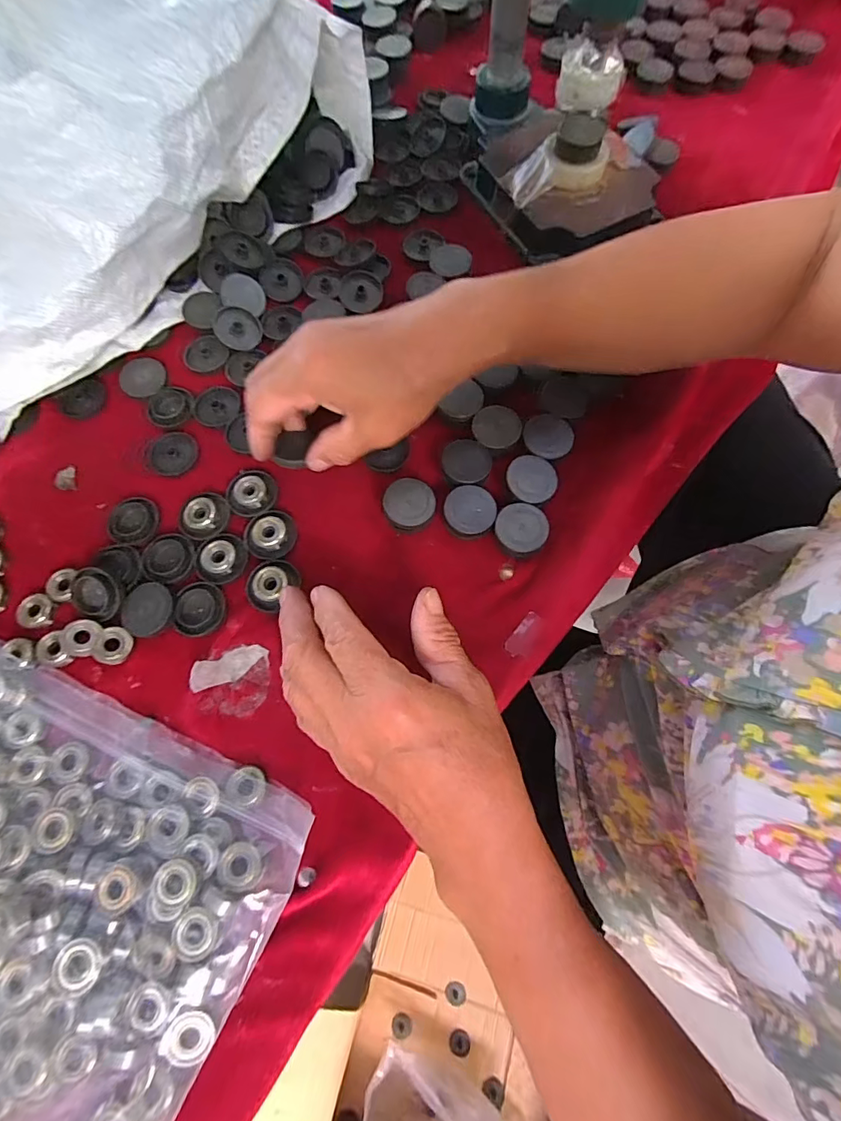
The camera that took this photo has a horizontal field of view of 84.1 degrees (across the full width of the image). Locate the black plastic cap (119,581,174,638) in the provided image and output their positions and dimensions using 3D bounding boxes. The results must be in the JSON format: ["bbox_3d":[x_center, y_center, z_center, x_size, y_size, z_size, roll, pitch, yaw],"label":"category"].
[{"bbox_3d":[-0.167,0.030,0.286,0.029,0.007,0.033,-1,71,2],"label":"black plastic cap"}]

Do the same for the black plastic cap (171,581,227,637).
[{"bbox_3d":[-0.137,0.030,0.288,0.029,0.005,0.033,2,71,3],"label":"black plastic cap"}]

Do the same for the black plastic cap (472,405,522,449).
[{"bbox_3d":[0.052,-0.091,0.315,0.032,0.004,0.031,-1,71,2],"label":"black plastic cap"}]

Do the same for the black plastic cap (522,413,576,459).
[{"bbox_3d":[0.085,-0.083,0.309,0.033,0.004,0.032,-1,71,2],"label":"black plastic cap"}]

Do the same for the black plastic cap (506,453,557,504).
[{"bbox_3d":[0.072,-0.053,0.299,0.031,0.004,0.032,19,73,8],"label":"black plastic cap"}]

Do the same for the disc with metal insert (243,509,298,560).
[{"bbox_3d":[-0.097,-0.018,0.301,0.029,0.008,0.033,31,75,12],"label":"disc with metal insert"}]

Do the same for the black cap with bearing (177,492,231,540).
[{"bbox_3d":[-0.142,-0.029,0.306,0.028,0.010,0.032,40,77,14],"label":"black cap with bearing"}]

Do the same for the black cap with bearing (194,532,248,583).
[{"bbox_3d":[-0.129,-0.002,0.298,0.031,0.012,0.032,-1,71,2],"label":"black cap with bearing"}]

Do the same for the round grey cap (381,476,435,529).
[{"bbox_3d":[-0.007,-0.035,0.302,0.032,0.016,0.032,0,71,2],"label":"round grey cap"}]

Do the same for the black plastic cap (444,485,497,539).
[{"bbox_3d":[0.031,-0.030,0.299,0.032,0.016,0.033,-1,71,2],"label":"black plastic cap"}]

